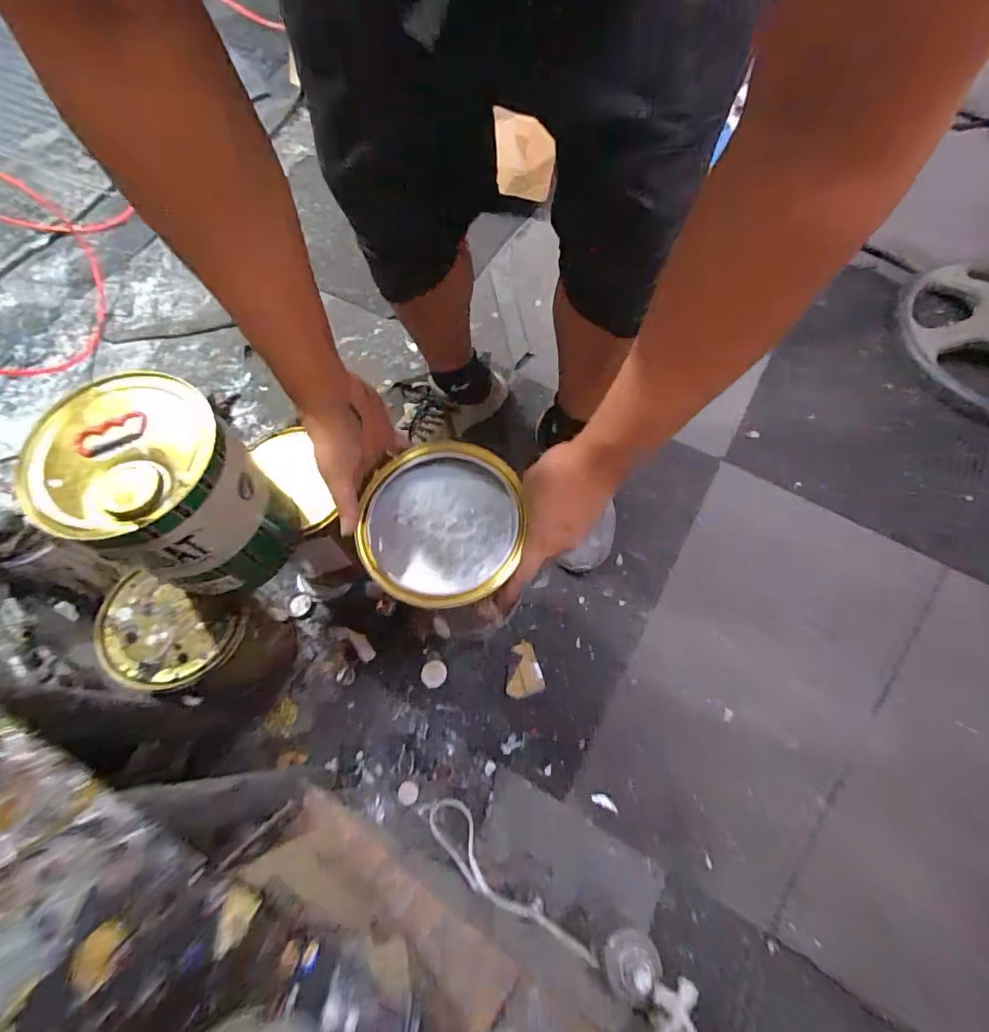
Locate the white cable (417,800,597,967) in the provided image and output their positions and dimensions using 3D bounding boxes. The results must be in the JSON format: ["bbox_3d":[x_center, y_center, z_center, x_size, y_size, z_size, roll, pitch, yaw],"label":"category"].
[{"bbox_3d":[0.005,0.451,0.622,0.253,0.015,0.052,36,71,27],"label":"white cable"}]

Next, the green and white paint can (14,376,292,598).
[{"bbox_3d":[-0.324,-0.012,0.522,0.160,0.200,0.150,13,67,6],"label":"green and white paint can"}]

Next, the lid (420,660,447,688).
[{"bbox_3d":[-0.090,0.234,0.743,0.038,0.004,0.039,0,66,1],"label":"lid"}]

